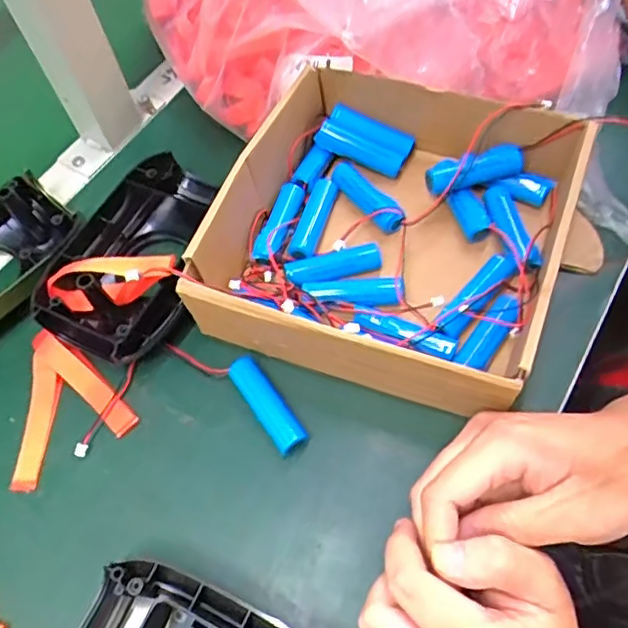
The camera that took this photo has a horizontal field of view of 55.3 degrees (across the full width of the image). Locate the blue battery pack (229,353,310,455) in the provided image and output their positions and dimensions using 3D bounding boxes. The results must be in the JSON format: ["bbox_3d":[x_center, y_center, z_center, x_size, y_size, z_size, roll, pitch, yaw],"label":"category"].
[{"bbox_3d":[-0.029,0.057,0.373,0.019,0.014,0.069,-32,62,-14],"label":"blue battery pack"}]

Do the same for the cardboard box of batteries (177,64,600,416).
[{"bbox_3d":[0.057,-0.056,0.405,0.223,0.072,0.213,16,62,14],"label":"cardboard box of batteries"}]

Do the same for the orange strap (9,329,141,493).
[{"bbox_3d":[-0.172,0.062,0.383,0.079,0.017,0.088,-42,65,-19],"label":"orange strap"}]

